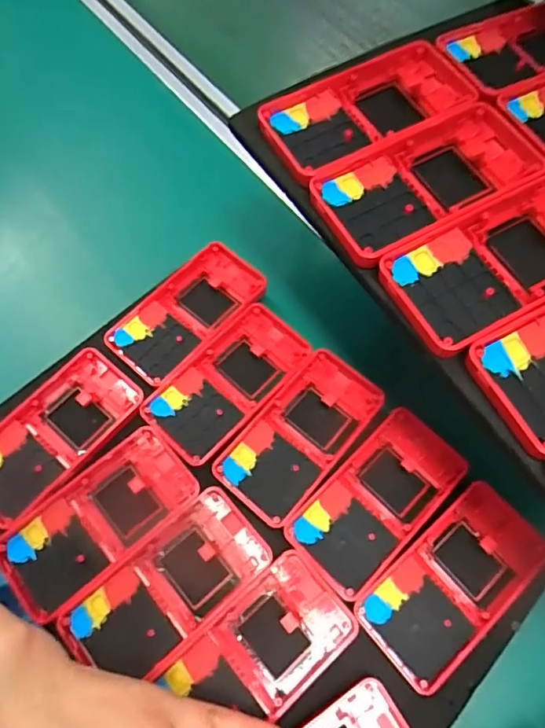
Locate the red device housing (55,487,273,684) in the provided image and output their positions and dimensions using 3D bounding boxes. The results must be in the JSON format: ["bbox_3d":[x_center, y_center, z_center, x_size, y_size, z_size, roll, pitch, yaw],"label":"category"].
[{"bbox_3d":[-0.062,0.137,0.318,0.120,0.023,0.062,-38,72,-19],"label":"red device housing"}]

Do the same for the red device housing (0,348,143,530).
[{"bbox_3d":[-0.152,0.048,0.361,0.061,0.018,0.123,38,68,14],"label":"red device housing"}]

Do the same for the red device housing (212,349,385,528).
[{"bbox_3d":[0.020,0.047,0.364,0.060,0.012,0.124,38,68,14],"label":"red device housing"}]

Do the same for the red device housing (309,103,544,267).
[{"bbox_3d":[0.090,-0.106,0.291,0.133,0.013,0.063,-27,69,-15],"label":"red device housing"}]

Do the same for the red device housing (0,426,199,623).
[{"bbox_3d":[-0.111,0.100,0.336,0.122,0.023,0.061,-37,72,-18],"label":"red device housing"}]

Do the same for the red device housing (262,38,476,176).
[{"bbox_3d":[0.061,-0.157,0.319,0.131,0.020,0.065,-26,68,-14],"label":"red device housing"}]

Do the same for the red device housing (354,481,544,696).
[{"bbox_3d":[0.113,0.134,0.326,0.125,0.014,0.061,-36,71,-18],"label":"red device housing"}]

